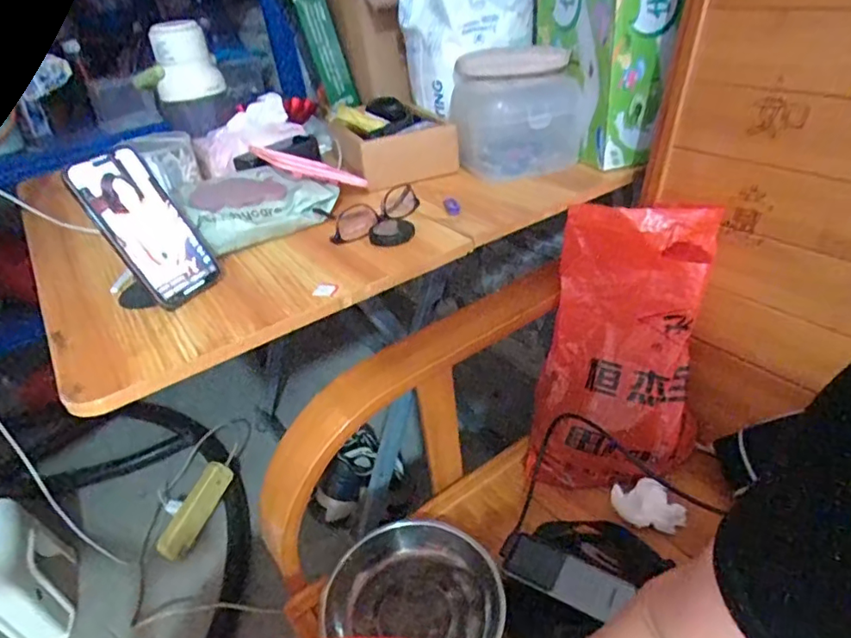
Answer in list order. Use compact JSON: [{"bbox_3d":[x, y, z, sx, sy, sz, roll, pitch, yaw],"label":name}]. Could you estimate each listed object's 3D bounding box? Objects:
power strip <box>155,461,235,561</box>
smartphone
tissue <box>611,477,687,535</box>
[{"bbox_3d":[-0.453,0.374,1.090,0.057,0.038,0.188,11,55,25],"label":"power strip"},{"bbox_3d":[-0.283,-0.093,0.561,0.008,0.161,0.083,-18,25,46],"label":"smartphone"},{"bbox_3d":[0.261,0.213,0.649,0.047,0.042,0.077,-27,38,-27],"label":"tissue"}]

